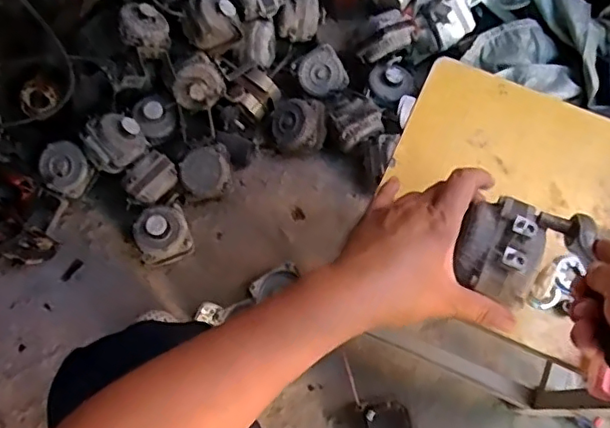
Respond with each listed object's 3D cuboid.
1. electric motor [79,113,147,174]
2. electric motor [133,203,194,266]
[{"bbox_3d":[-0.293,-0.110,0.898,0.074,0.062,0.084,43,73,13],"label":"electric motor"},{"bbox_3d":[-0.224,0.033,0.916,0.085,0.083,0.086,-18,71,-9],"label":"electric motor"}]

